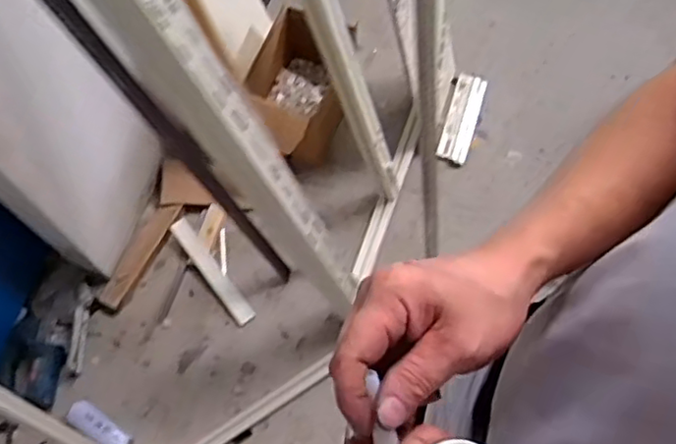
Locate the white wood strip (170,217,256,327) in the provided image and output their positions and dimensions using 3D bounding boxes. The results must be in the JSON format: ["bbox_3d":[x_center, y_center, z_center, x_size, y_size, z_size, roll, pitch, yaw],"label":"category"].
[{"bbox_3d":[-0.323,0.127,1.620,0.051,0.024,0.316,-36,82,-14],"label":"white wood strip"}]

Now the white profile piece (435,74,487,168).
[{"bbox_3d":[0.350,-0.296,1.784,0.088,0.024,0.288,16,66,7],"label":"white profile piece"}]

